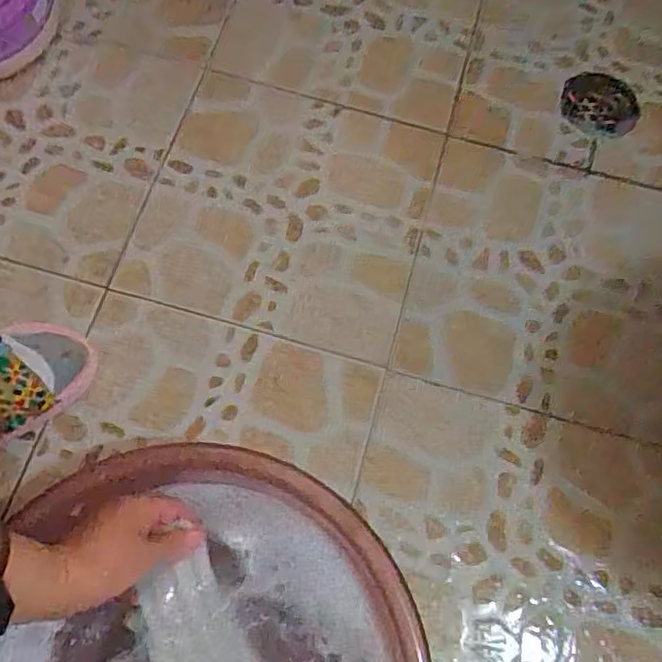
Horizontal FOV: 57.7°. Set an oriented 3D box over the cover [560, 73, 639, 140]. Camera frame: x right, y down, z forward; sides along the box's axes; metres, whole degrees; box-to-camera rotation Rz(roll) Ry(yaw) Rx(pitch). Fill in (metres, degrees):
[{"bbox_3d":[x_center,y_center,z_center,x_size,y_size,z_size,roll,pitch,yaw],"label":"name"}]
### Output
[{"bbox_3d":[0.330,-0.277,0.736,0.093,0.006,0.093,26,72,7],"label":"cover"}]

